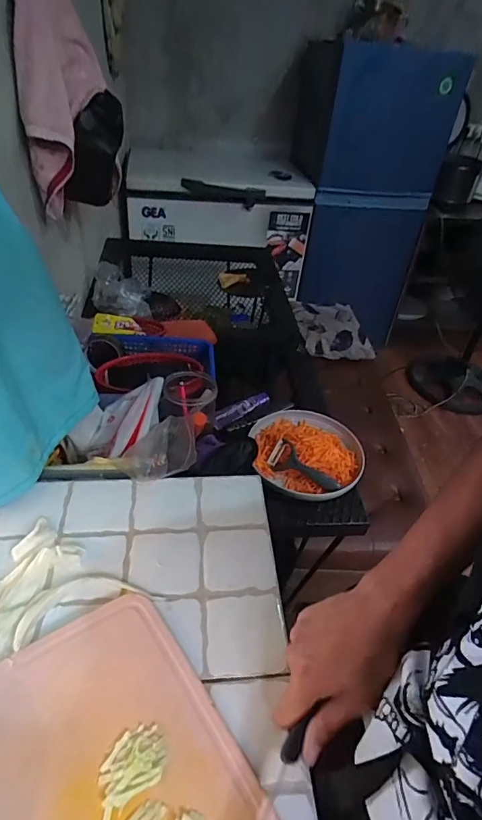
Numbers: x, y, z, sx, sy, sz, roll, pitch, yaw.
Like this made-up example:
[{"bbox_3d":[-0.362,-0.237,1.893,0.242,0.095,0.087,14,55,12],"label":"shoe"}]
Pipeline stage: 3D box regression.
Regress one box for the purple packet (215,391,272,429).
[{"bbox_3d":[0.000,-0.002,0.981,0.132,0.008,0.029,-29,75,-9],"label":"purple packet"}]

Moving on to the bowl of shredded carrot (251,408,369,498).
[{"bbox_3d":[0.132,0.080,0.873,0.205,0.049,0.215,4,40,-3],"label":"bowl of shredded carrot"}]

